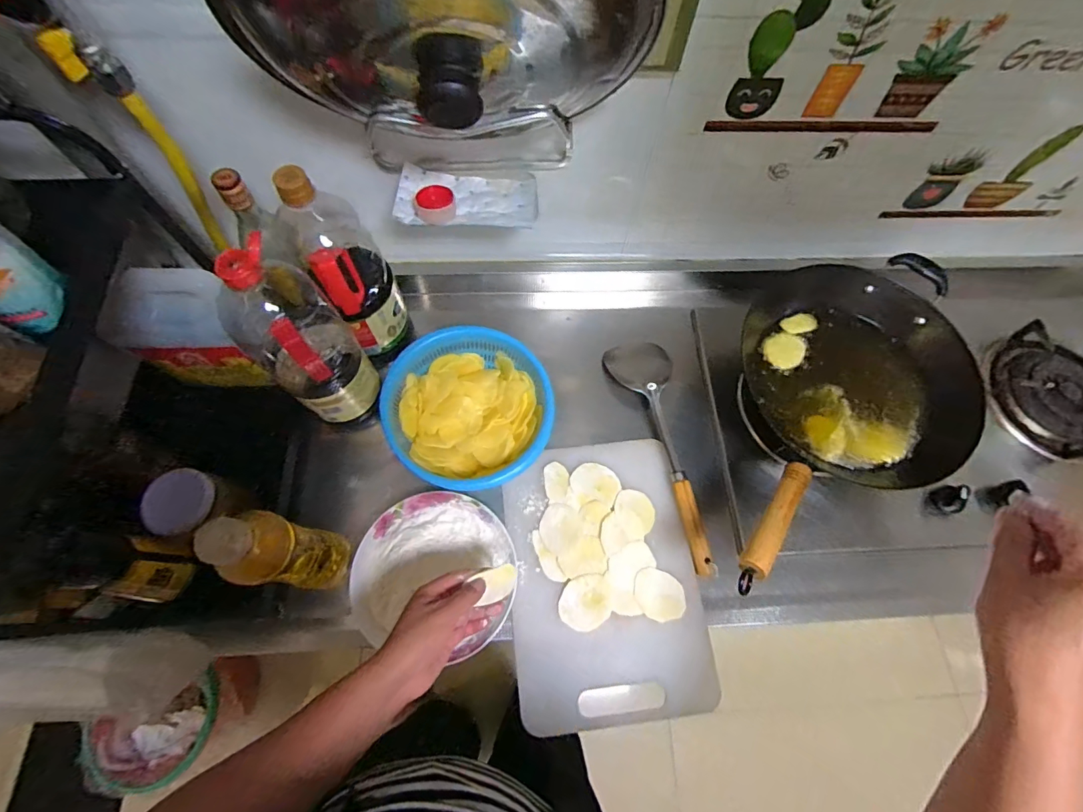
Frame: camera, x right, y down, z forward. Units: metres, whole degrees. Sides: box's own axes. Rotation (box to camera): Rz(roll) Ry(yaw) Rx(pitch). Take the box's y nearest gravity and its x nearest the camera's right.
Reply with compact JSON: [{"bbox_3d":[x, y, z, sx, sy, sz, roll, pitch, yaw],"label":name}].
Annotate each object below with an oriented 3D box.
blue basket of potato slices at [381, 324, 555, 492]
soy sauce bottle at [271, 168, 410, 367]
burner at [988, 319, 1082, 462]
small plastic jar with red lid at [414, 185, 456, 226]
[{"bbox_3d":[-0.097,0.013,0.627,0.194,0.087,0.211,1,68,-3],"label":"blue basket of potato slices"},{"bbox_3d":[-0.242,-0.169,0.595,0.090,0.295,0.091,43,72,13],"label":"soy sauce bottle"},{"bbox_3d":[0.805,-0.026,0.719,0.202,0.046,0.213,-19,71,-10],"label":"burner"},{"bbox_3d":[-0.119,-0.226,0.524,0.043,0.020,0.040,1,68,-3],"label":"small plastic jar with red lid"}]

